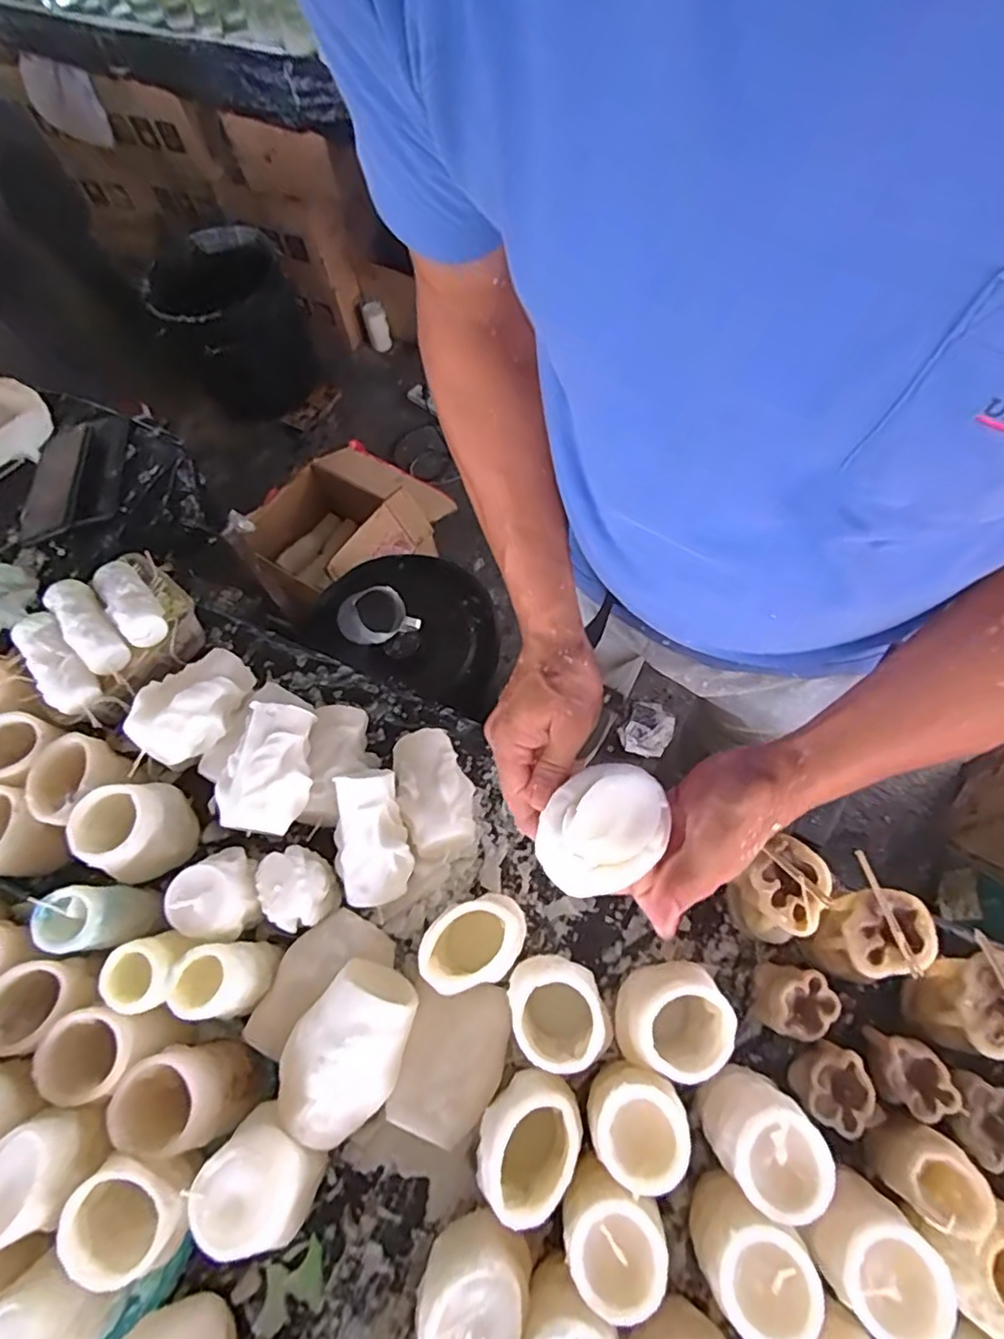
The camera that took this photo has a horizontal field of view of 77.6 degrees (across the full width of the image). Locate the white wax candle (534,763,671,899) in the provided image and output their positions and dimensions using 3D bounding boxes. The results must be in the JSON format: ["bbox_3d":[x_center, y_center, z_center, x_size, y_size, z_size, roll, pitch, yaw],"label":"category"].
[{"bbox_3d":[0.063,0.103,0.400,0.079,0.049,0.070,-42,70,-15],"label":"white wax candle"}]

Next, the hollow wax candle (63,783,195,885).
[{"bbox_3d":[-0.317,0.140,0.553,0.069,0.086,0.077,40,73,19],"label":"hollow wax candle"}]

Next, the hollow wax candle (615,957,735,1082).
[{"bbox_3d":[0.126,0.268,0.479,0.074,0.102,0.070,-1,65,3],"label":"hollow wax candle"}]

